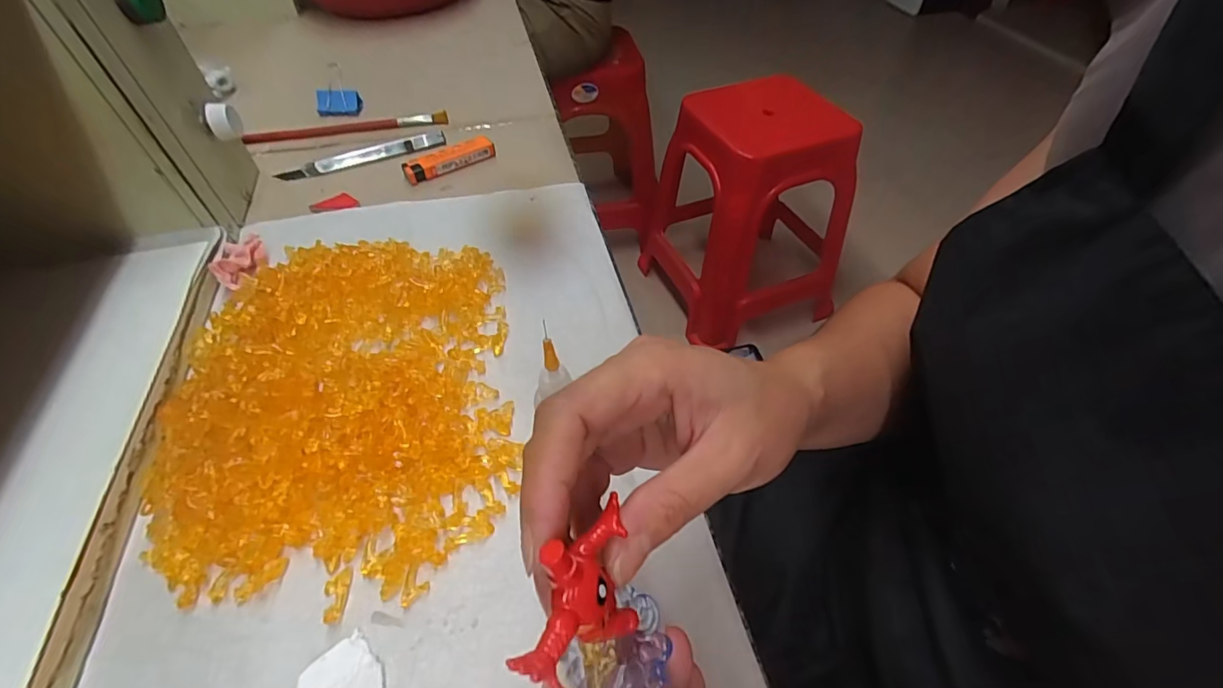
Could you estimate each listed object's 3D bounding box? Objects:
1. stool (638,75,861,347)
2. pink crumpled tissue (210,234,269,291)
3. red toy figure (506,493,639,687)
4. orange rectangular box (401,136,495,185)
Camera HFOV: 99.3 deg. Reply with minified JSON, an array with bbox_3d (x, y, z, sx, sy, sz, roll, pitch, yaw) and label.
[{"bbox_3d":[0.302,-0.328,1.190,0.358,0.489,0.417,-19,53,-13],"label":"stool"},{"bbox_3d":[-0.263,-0.057,0.369,0.027,0.017,0.045,-9,51,-6],"label":"pink crumpled tissue"},{"bbox_3d":[-0.005,0.059,0.128,0.022,0.020,0.046,11,52,10],"label":"red toy figure"},{"bbox_3d":[-0.142,-0.163,0.455,0.080,0.015,0.019,-24,54,-18],"label":"orange rectangular box"}]

